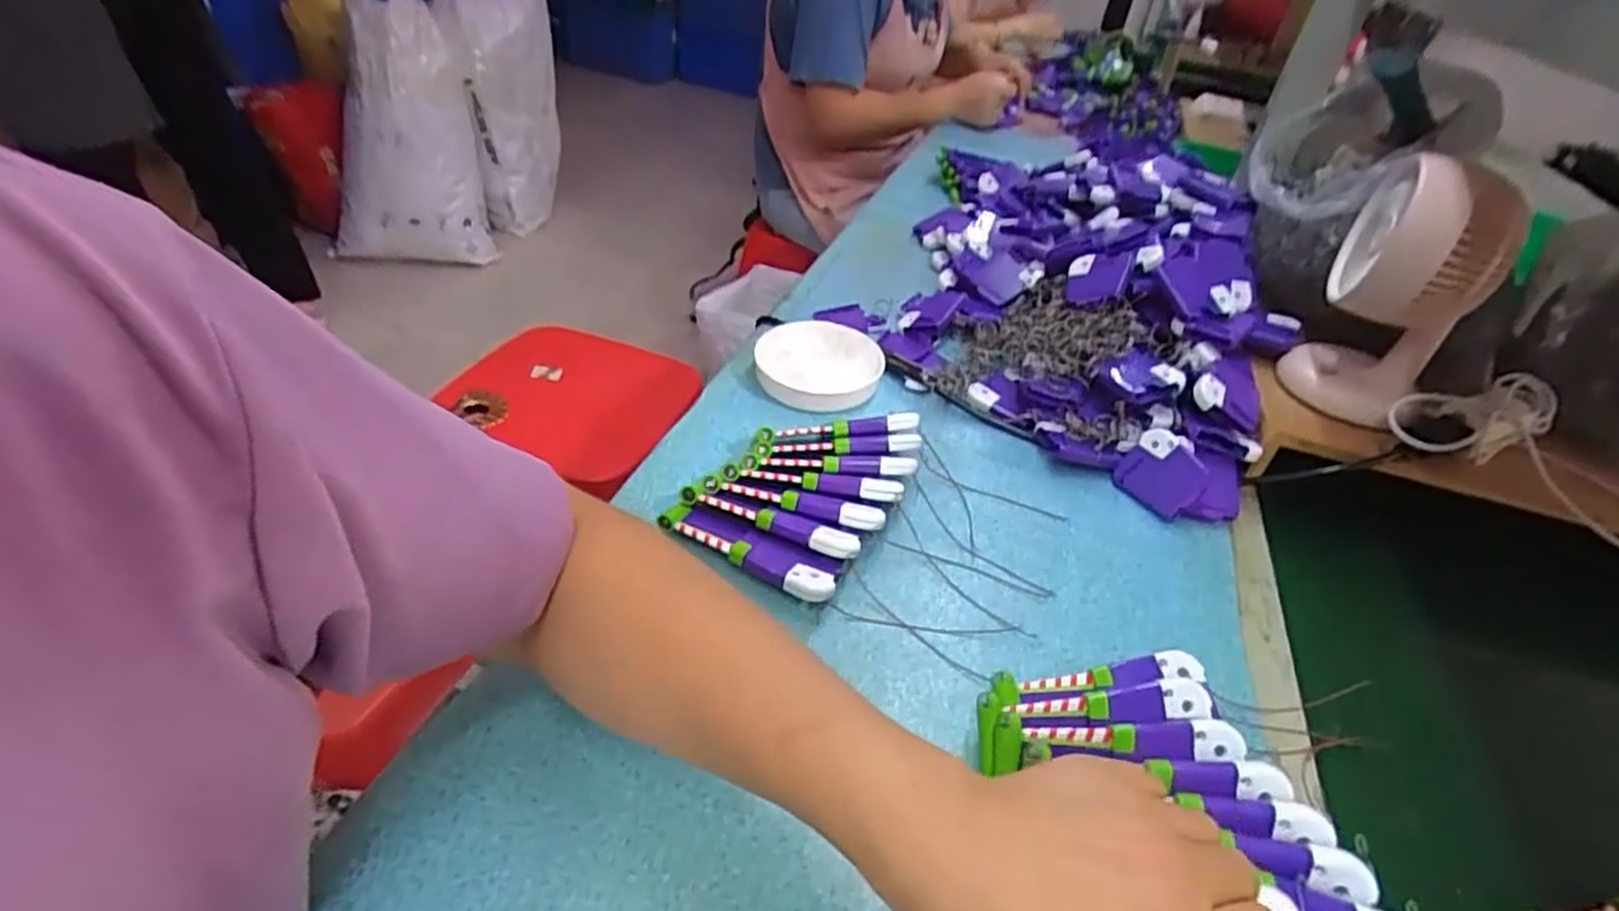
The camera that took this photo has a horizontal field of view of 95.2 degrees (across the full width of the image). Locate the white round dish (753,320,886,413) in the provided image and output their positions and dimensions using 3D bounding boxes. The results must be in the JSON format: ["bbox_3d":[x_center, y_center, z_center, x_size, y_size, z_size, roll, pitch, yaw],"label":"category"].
[{"bbox_3d":[0.011,-0.080,0.620,0.104,0.018,0.101,4,39,-3],"label":"white round dish"}]

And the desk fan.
[{"bbox_3d":[0.428,-0.119,0.538,0.095,0.176,0.094,32,44,27],"label":"desk fan"}]

